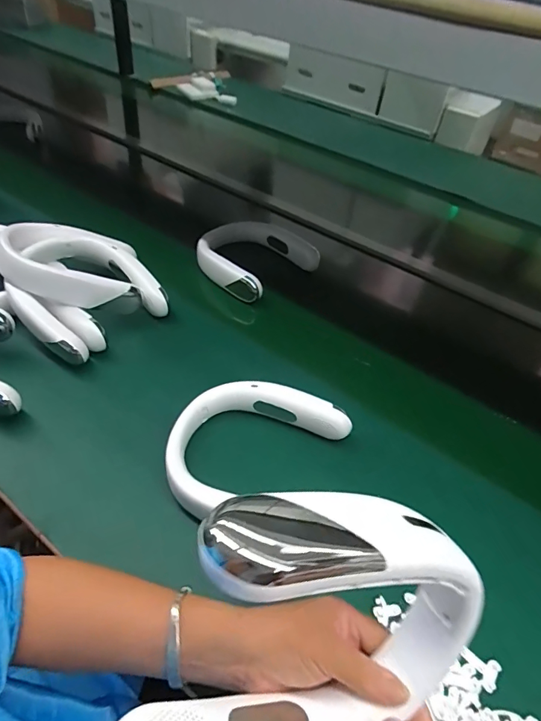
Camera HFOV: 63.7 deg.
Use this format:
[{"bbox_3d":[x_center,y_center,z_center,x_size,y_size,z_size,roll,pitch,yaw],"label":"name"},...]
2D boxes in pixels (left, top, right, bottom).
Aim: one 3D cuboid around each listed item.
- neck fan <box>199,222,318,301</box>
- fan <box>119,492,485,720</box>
[{"bbox_3d":[-0.043,-0.206,0.847,0.196,0.053,0.200,36,52,26],"label":"neck fan"},{"bbox_3d":[0.022,0.160,0.240,0.212,0.177,0.098,-12,48,-18],"label":"fan"}]

